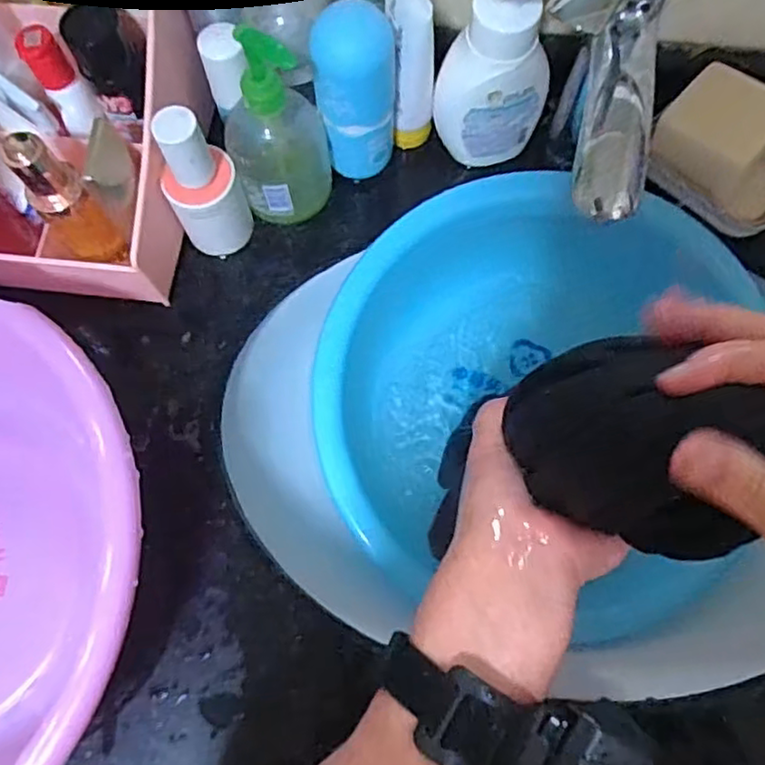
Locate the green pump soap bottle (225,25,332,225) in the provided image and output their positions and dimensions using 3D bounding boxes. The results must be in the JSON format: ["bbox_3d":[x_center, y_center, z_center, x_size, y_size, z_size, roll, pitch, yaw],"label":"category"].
[{"bbox_3d":[-0.073,-0.172,0.456,0.069,0.134,0.063,-25,74,-7],"label":"green pump soap bottle"}]

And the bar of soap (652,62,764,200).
[{"bbox_3d":[0.244,-0.180,0.477,0.071,0.050,0.075,-43,77,-12],"label":"bar of soap"}]

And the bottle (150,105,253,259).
[{"bbox_3d":[-0.122,-0.132,0.452,0.047,0.114,0.039,-23,73,-7],"label":"bottle"}]

